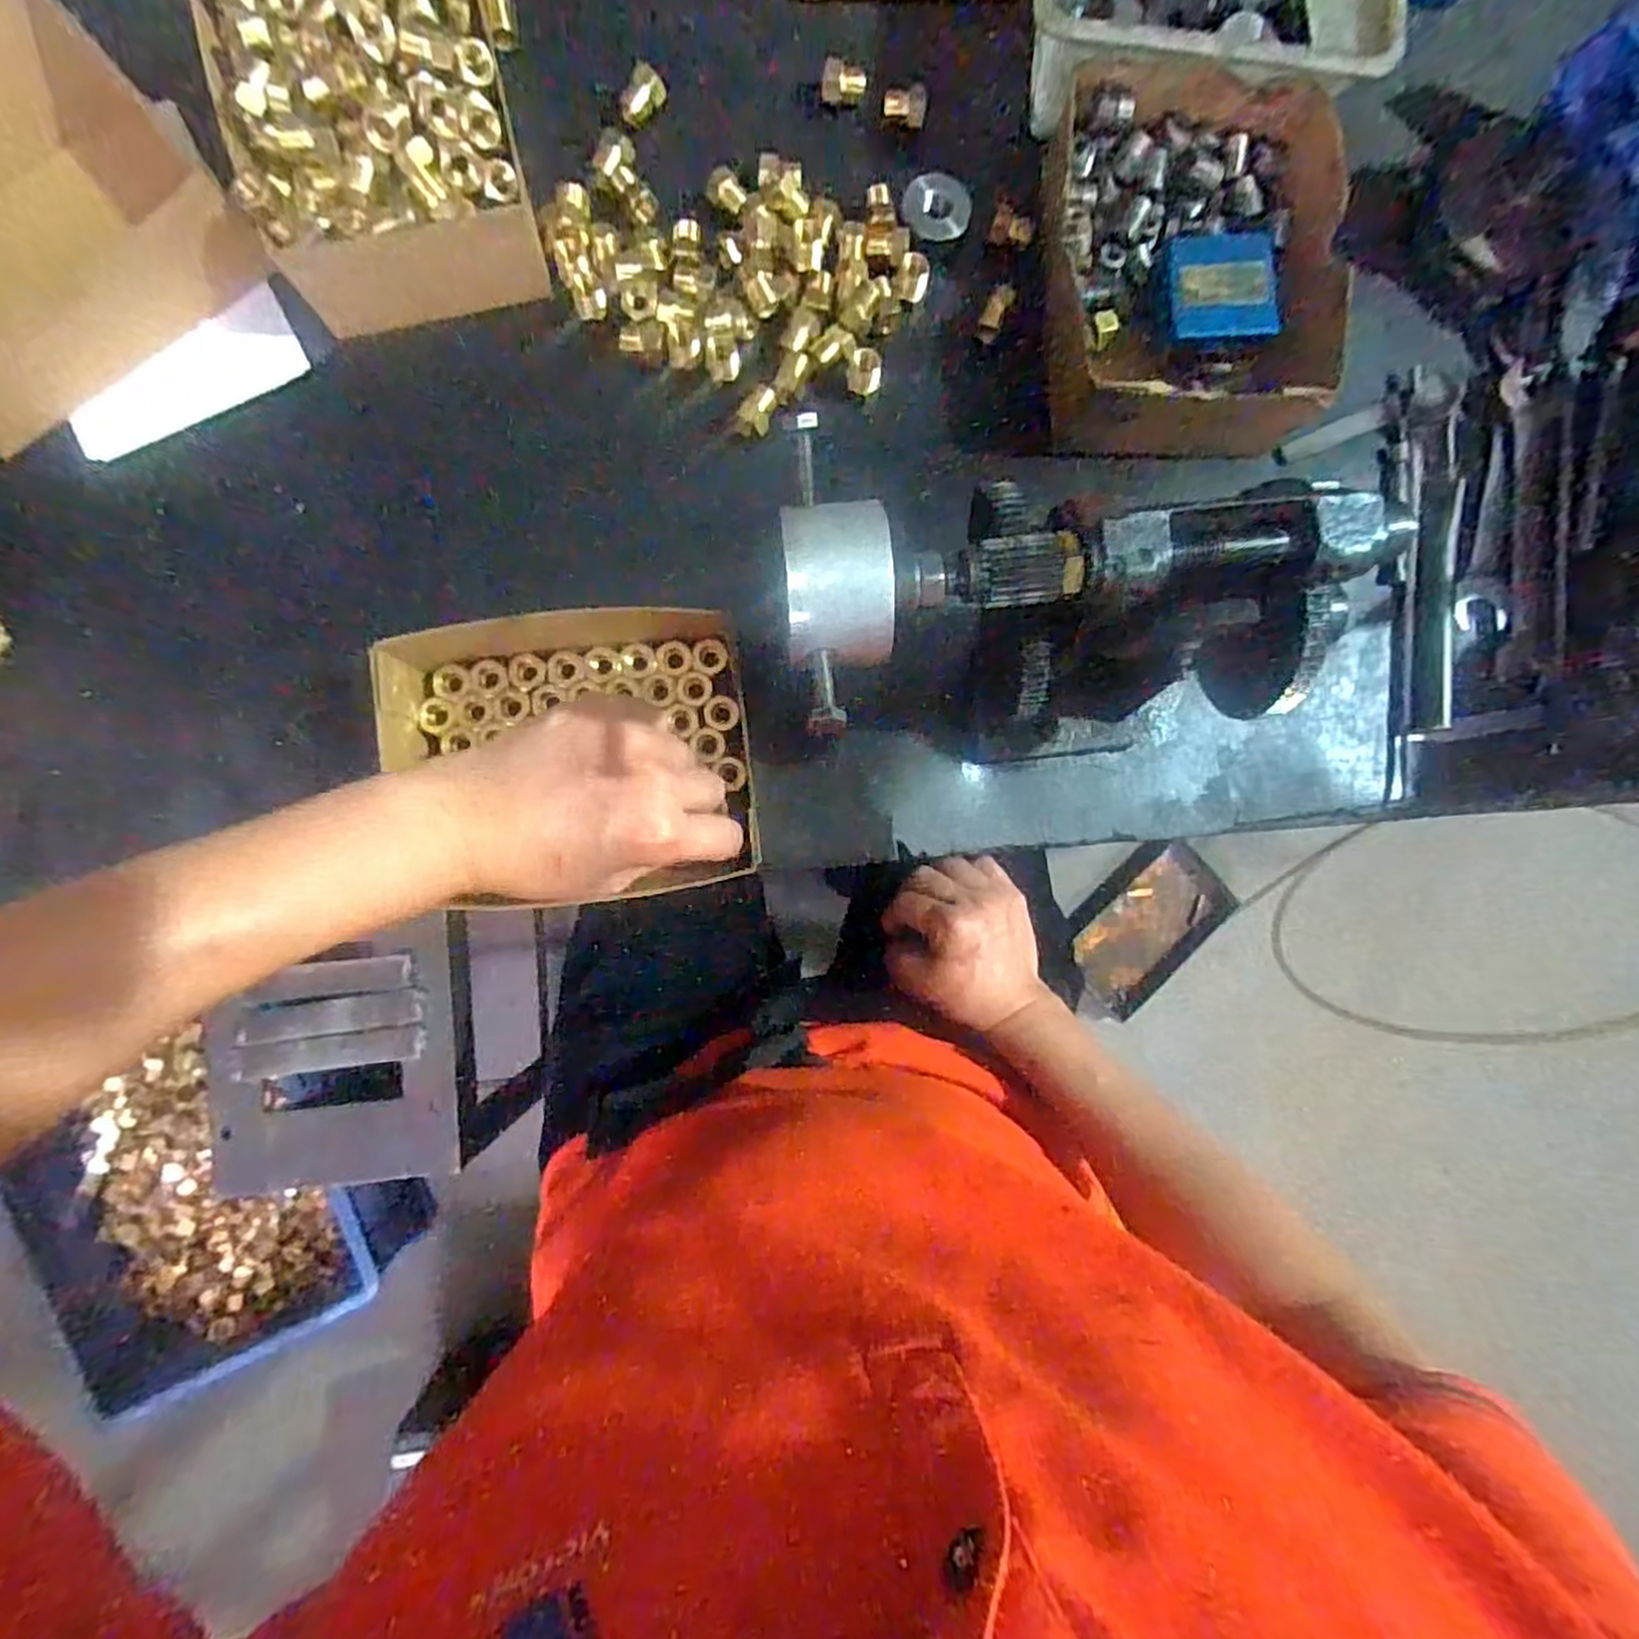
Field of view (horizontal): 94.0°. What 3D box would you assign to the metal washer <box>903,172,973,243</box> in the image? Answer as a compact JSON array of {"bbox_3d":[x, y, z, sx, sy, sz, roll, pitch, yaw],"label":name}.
[{"bbox_3d":[0.062,-0.320,0.400,0.035,0.006,0.039,7,87,-4],"label":"metal washer"}]

